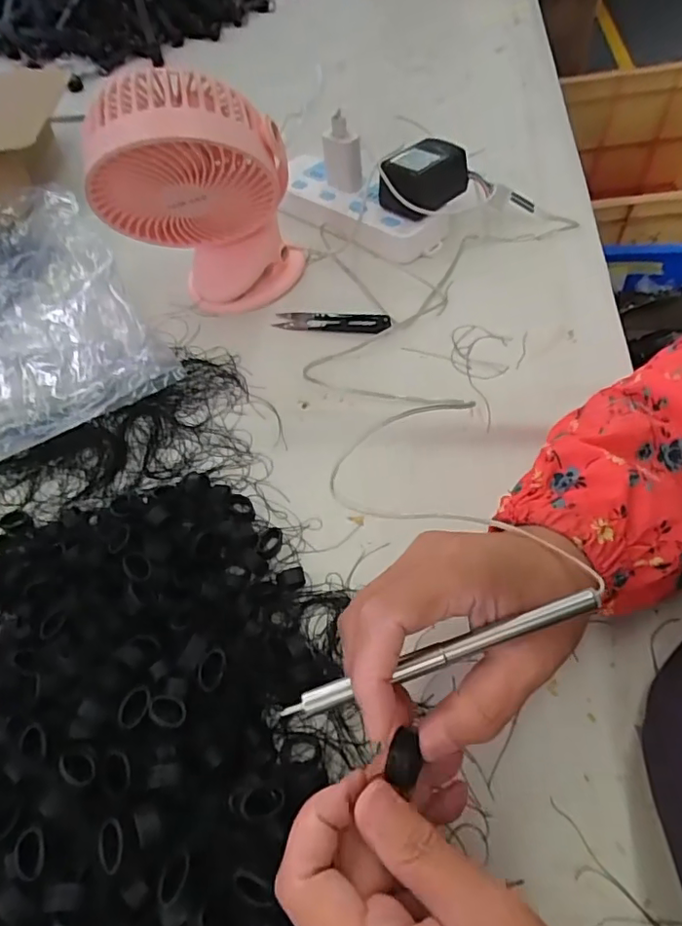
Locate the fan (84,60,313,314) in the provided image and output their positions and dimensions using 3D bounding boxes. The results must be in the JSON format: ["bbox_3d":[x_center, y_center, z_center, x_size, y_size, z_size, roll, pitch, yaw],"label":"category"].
[{"bbox_3d":[-0.108,-0.204,0.435,0.145,0.173,0.104,-9,54,-3],"label":"fan"}]

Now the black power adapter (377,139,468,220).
[{"bbox_3d":[0.078,-0.258,0.510,0.082,0.050,0.052,-39,59,-22],"label":"black power adapter"}]

